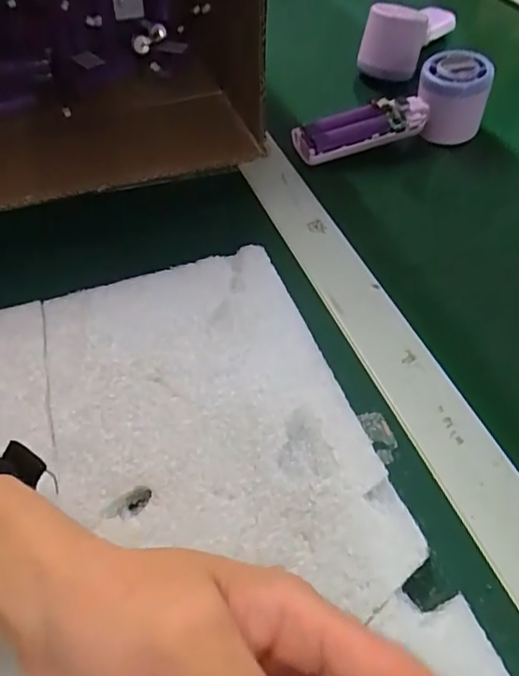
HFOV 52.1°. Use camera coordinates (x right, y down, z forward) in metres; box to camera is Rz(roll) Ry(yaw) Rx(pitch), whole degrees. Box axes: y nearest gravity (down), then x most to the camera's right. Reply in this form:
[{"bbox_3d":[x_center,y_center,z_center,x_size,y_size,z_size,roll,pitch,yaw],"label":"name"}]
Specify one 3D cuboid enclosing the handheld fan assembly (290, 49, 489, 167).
[{"bbox_3d":[0.113,-0.191,0.443,0.159,0.060,0.050,-20,52,-15],"label":"handheld fan assembly"}]

